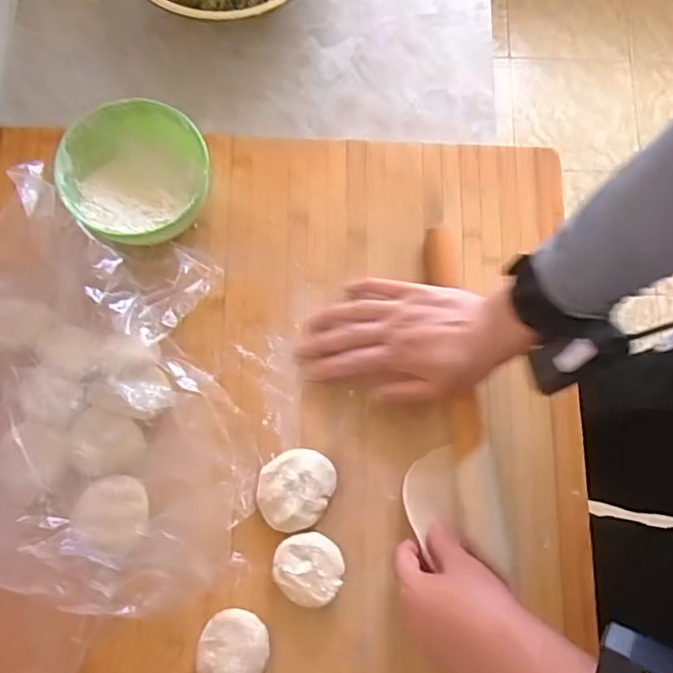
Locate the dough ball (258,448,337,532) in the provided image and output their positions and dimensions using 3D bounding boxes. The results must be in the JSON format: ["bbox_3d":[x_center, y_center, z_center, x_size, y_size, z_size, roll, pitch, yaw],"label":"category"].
[{"bbox_3d":[-0.035,0.129,0.502,0.059,0.024,0.068,25,77,6],"label":"dough ball"}]

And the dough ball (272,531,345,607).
[{"bbox_3d":[-0.023,0.190,0.488,0.056,0.028,0.053,0,76,-1],"label":"dough ball"}]

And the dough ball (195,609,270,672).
[{"bbox_3d":[-0.082,0.250,0.473,0.054,0.023,0.056,0,76,-1],"label":"dough ball"}]

